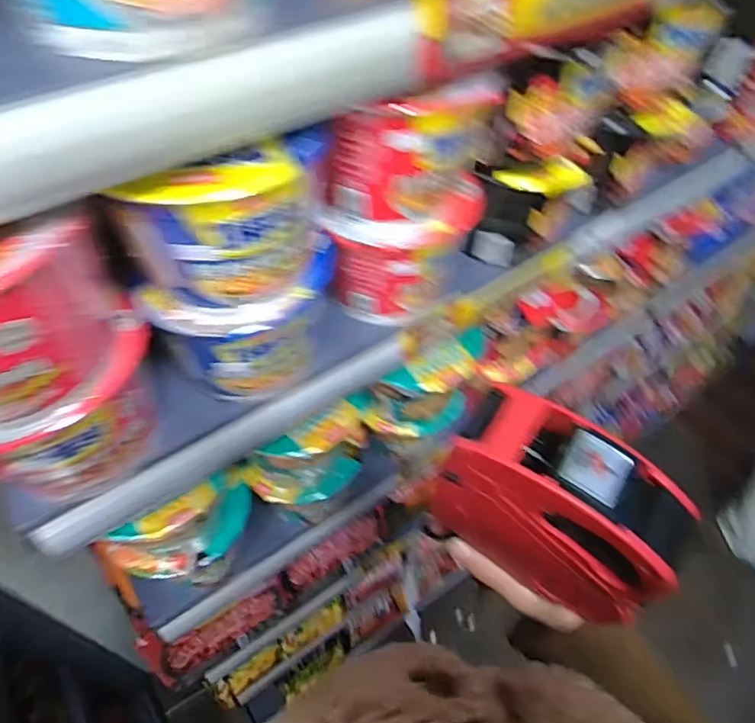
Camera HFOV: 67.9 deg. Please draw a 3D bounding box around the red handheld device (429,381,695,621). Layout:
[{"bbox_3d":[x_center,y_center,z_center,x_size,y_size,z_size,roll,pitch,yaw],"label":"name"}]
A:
[{"bbox_3d":[0.090,0.083,0.299,0.113,0.127,0.040,27,56,17],"label":"red handheld device"}]

